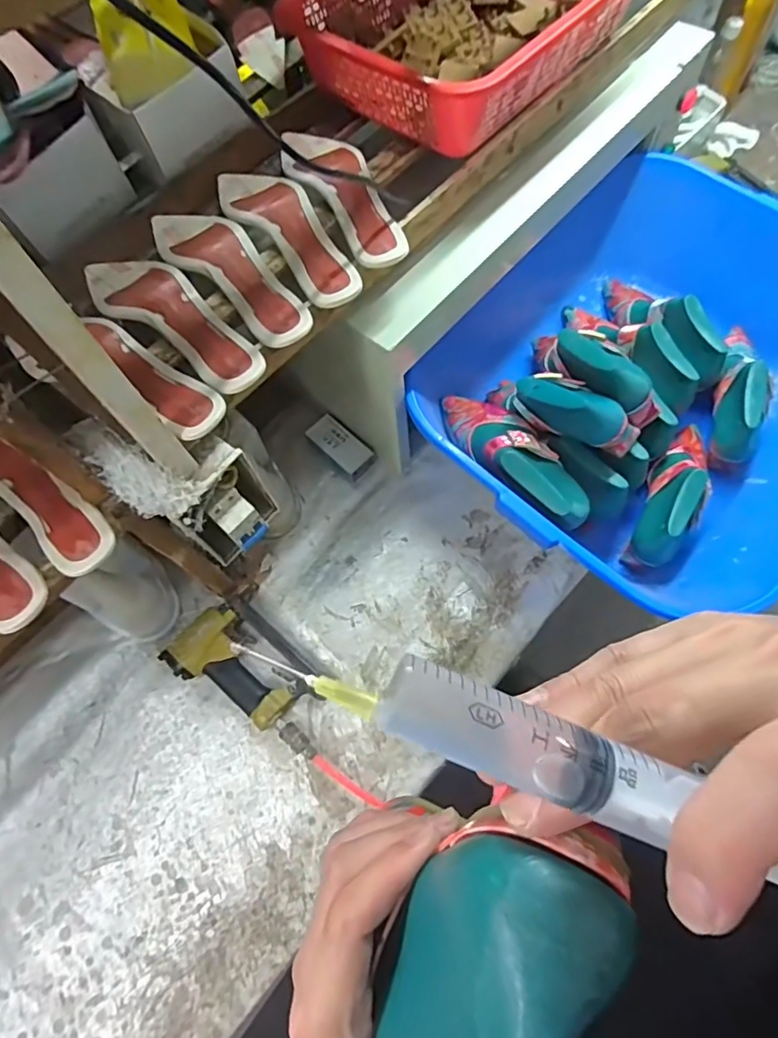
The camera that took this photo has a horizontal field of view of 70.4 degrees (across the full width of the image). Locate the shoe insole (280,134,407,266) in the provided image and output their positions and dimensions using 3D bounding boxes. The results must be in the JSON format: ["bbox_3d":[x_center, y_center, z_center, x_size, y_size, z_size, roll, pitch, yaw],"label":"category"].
[{"bbox_3d":[-0.050,-0.349,0.582,0.069,0.013,0.224,-27,69,-8],"label":"shoe insole"}]

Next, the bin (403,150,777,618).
[{"bbox_3d":[0.375,-0.179,0.751,0.465,0.191,0.600,38,74,17],"label":"bin"}]

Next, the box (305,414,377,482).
[{"bbox_3d":[-0.074,-0.113,0.845,0.107,0.027,0.051,40,75,17],"label":"box"}]

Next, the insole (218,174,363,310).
[{"bbox_3d":[-0.108,-0.303,0.564,0.067,0.015,0.233,-37,70,-12],"label":"insole"}]

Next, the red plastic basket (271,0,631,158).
[{"bbox_3d":[0.096,-0.572,0.628,0.263,0.083,0.365,39,75,17],"label":"red plastic basket"}]

